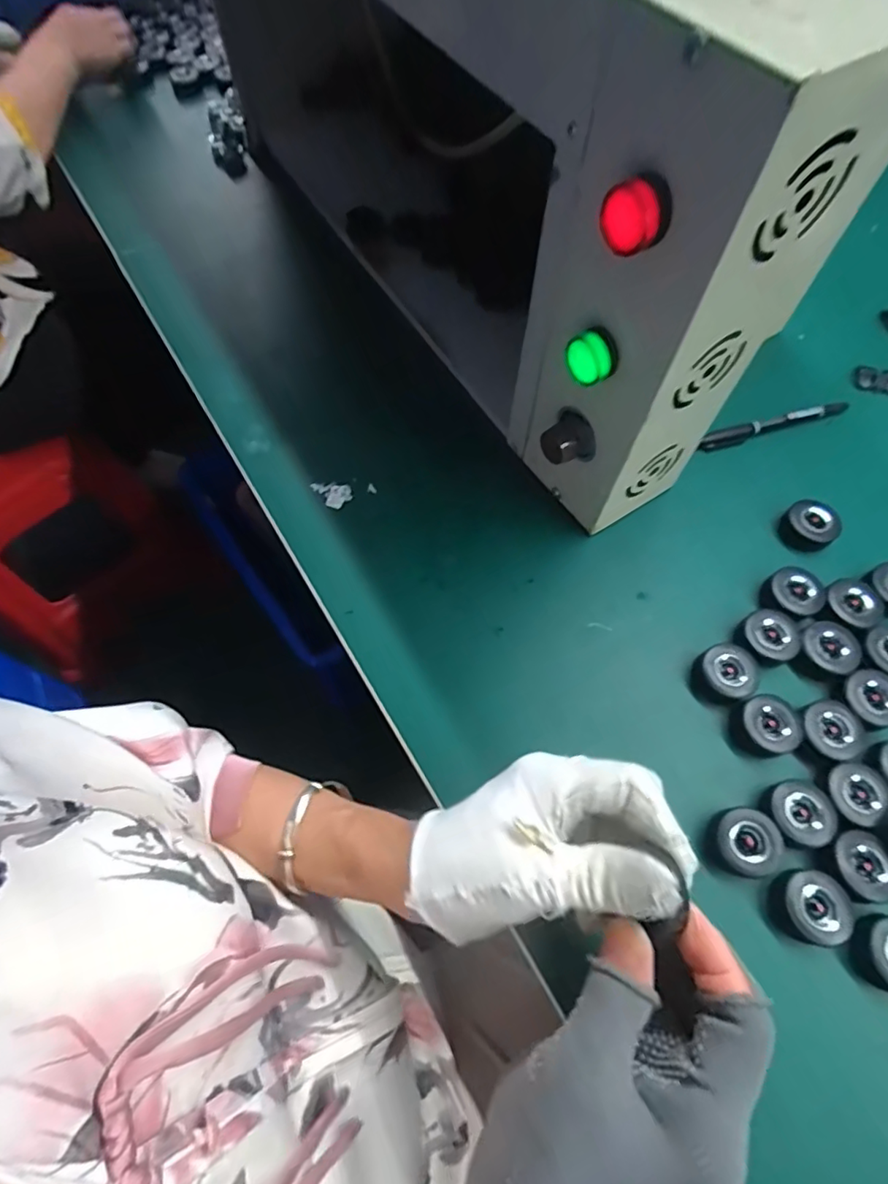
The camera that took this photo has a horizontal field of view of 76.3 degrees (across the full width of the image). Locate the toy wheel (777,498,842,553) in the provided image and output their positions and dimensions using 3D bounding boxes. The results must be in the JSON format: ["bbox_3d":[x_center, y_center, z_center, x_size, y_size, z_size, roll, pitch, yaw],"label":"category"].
[{"bbox_3d":[0.277,-0.050,0.428,0.035,0.020,0.037,-1,65,1],"label":"toy wheel"}]

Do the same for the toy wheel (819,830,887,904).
[{"bbox_3d":[0.244,0.161,0.329,0.039,0.019,0.033,26,68,13],"label":"toy wheel"}]

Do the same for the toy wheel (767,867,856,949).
[{"bbox_3d":[0.207,0.179,0.320,0.033,0.027,0.036,0,65,2],"label":"toy wheel"}]

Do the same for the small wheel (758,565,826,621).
[{"bbox_3d":[0.249,0.000,0.403,0.039,0.014,0.033,27,69,14],"label":"small wheel"}]

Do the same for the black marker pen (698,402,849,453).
[{"bbox_3d":[0.278,-0.141,0.476,0.143,0.009,0.015,-18,66,-7],"label":"black marker pen"}]

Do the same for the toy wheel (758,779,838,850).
[{"bbox_3d":[0.213,0.135,0.341,0.036,0.022,0.038,-1,65,1],"label":"toy wheel"}]

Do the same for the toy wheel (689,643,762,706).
[{"bbox_3d":[0.190,0.056,0.381,0.039,0.021,0.036,-1,65,1],"label":"toy wheel"}]

